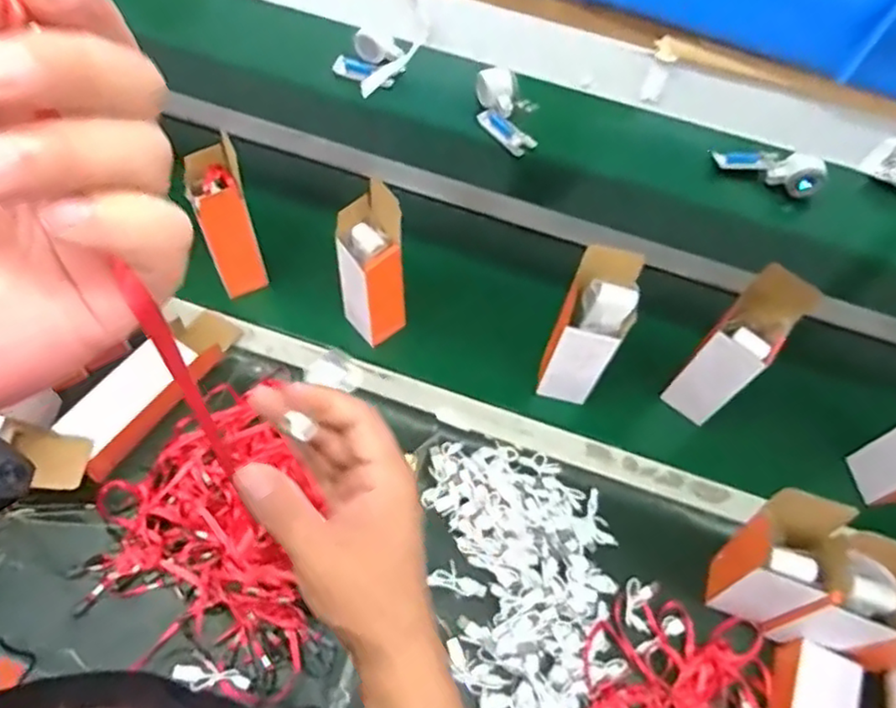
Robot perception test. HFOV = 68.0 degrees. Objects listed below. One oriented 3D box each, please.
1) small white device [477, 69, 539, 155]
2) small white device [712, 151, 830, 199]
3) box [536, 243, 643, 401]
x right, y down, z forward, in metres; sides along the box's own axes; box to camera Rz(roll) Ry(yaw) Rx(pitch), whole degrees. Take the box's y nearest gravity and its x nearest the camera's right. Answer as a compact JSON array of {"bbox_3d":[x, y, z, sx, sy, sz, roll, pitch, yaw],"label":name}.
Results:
[{"bbox_3d":[0.095,-0.399,1.086,0.065,0.071,0.142,-30,67,-19],"label":"small white device"},{"bbox_3d":[0.513,-0.299,1.066,0.166,0.057,0.041,22,61,24],"label":"small white device"},{"bbox_3d":[0.161,-0.019,0.780,0.070,0.249,0.067,22,62,8],"label":"box"}]

